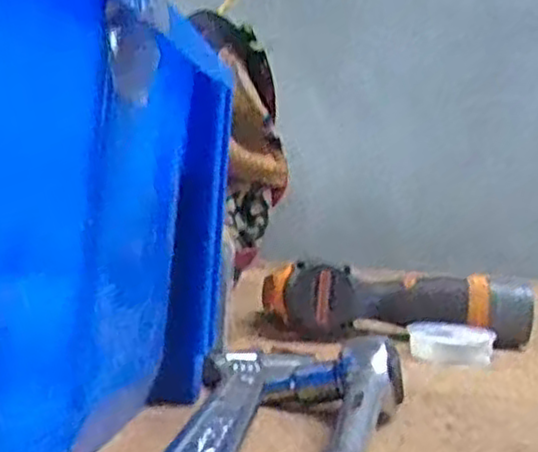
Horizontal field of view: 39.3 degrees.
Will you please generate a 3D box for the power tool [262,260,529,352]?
[{"bbox_3d":[0.104,0.061,0.604,0.213,0.055,0.083,4,2,-9],"label":"power tool"}]

